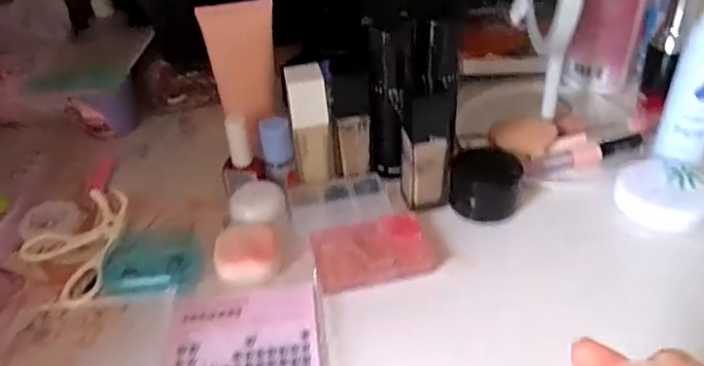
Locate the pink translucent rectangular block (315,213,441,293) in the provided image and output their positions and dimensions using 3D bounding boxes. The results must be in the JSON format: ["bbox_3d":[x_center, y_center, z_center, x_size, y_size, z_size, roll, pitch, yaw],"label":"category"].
[{"bbox_3d":[0.016,0.051,0.432,0.087,0.008,0.057,-13,39,-10],"label":"pink translucent rectangular block"}]

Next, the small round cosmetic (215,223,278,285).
[{"bbox_3d":[-0.077,0.051,0.425,0.045,0.021,0.041,-3,39,2],"label":"small round cosmetic"}]

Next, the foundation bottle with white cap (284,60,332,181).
[{"bbox_3d":[-0.034,-0.045,0.473,0.028,0.096,0.030,-10,39,-7],"label":"foundation bottle with white cap"}]

